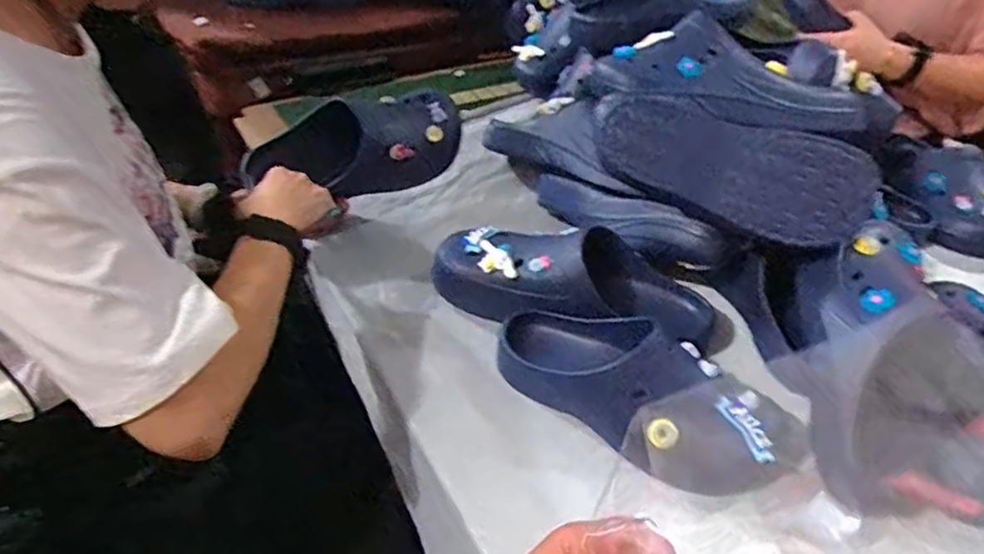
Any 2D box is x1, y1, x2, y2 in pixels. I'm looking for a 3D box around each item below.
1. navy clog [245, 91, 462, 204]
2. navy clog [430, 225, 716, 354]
[{"bbox_3d":[-0.154,-0.169,0.794,0.275,0.116,0.088,-22,47,-27],"label":"navy clog"},{"bbox_3d":[0.085,0.009,0.693,0.304,0.095,0.105,11,41,9],"label":"navy clog"}]

